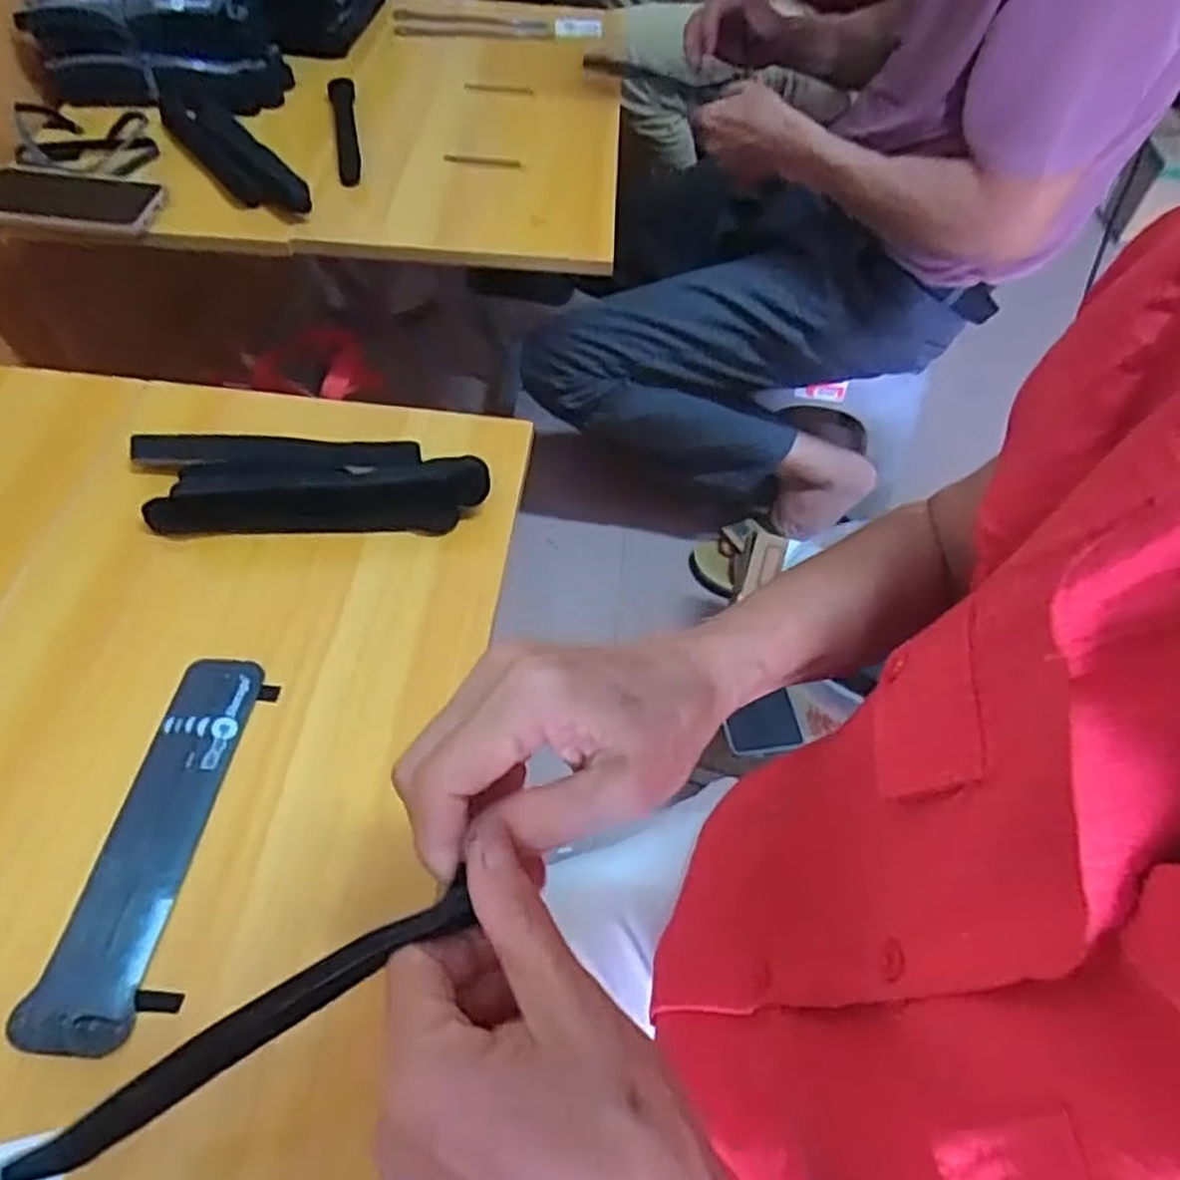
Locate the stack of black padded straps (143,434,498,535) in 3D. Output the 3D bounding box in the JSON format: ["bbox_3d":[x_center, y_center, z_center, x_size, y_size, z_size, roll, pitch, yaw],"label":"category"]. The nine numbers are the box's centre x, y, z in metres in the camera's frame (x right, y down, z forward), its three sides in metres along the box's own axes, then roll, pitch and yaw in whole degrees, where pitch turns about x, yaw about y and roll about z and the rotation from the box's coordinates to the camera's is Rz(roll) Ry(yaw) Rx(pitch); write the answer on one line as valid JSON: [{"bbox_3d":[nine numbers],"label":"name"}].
[{"bbox_3d":[-0.190,-0.075,0.539,0.240,0.042,0.072,0,55,-5],"label":"stack of black padded straps"}]

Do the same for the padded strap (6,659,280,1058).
[{"bbox_3d":[-0.217,0.124,0.410,0.060,0.004,0.199,8,54,1],"label":"padded strap"}]

